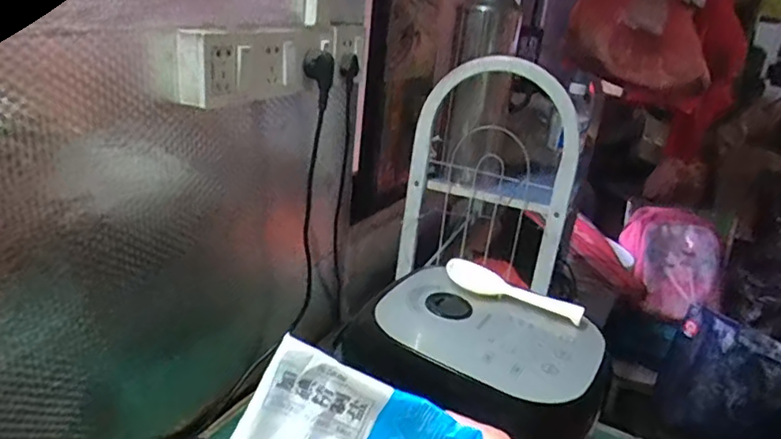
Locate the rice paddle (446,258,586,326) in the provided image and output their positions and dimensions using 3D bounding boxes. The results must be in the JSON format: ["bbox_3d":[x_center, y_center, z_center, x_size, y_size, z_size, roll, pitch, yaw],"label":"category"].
[{"bbox_3d":[0.170,0.099,0.822,0.193,0.030,0.049,14,23,18],"label":"rice paddle"}]

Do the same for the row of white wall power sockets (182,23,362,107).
[{"bbox_3d":[-0.143,-0.219,0.812,0.054,0.087,0.368,16,23,22],"label":"row of white wall power sockets"}]

